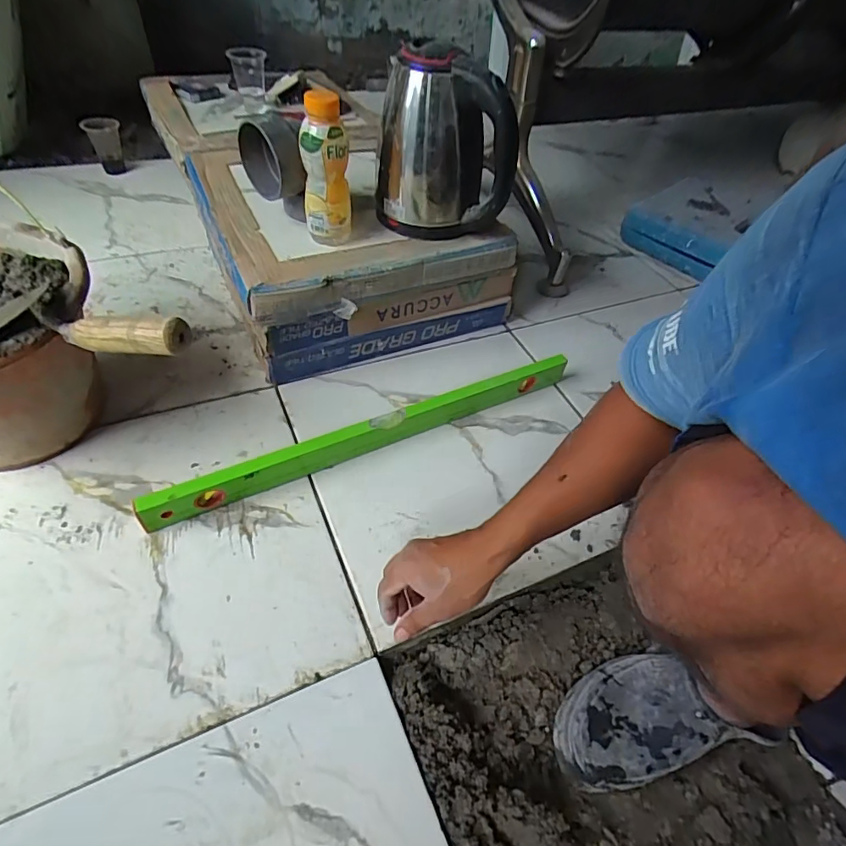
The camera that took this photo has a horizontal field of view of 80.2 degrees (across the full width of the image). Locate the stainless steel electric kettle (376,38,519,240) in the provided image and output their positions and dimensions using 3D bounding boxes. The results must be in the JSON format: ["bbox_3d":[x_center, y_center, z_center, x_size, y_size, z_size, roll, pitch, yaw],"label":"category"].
[{"bbox_3d":[0.031,-0.383,0.688,0.176,0.221,0.178,5,49,-2],"label":"stainless steel electric kettle"}]

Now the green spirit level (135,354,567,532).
[{"bbox_3d":[-0.049,0.011,0.648,0.573,0.054,0.017,-19,54,-21],"label":"green spirit level"}]

